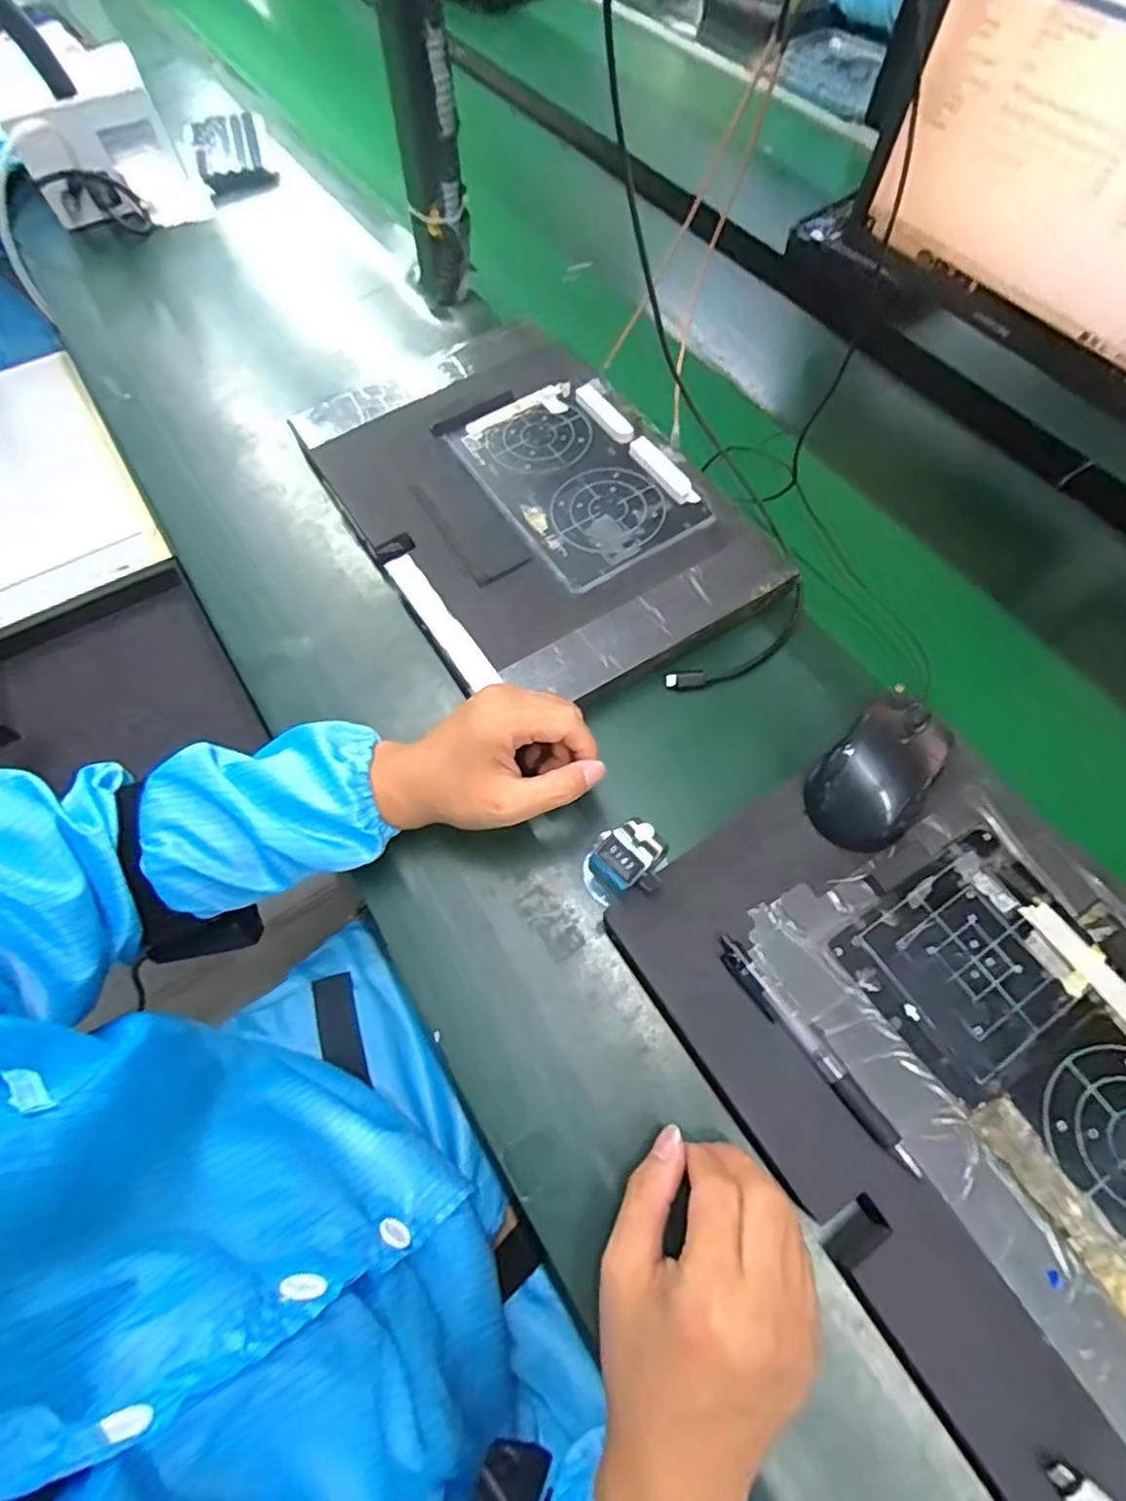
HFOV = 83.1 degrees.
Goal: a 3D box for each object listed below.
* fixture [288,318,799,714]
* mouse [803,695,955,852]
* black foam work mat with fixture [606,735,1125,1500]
[{"bbox_3d":[-0.034,-0.210,0.534,0.259,0.042,0.379,-30,68,-13],"label":"fixture"},{"bbox_3d":[0.199,0.012,0.394,0.059,0.036,0.100,38,70,17],"label":"mouse"},{"bbox_3d":[0.239,0.182,0.345,0.261,0.044,0.400,-31,68,-14],"label":"black foam work mat with fixture"}]

